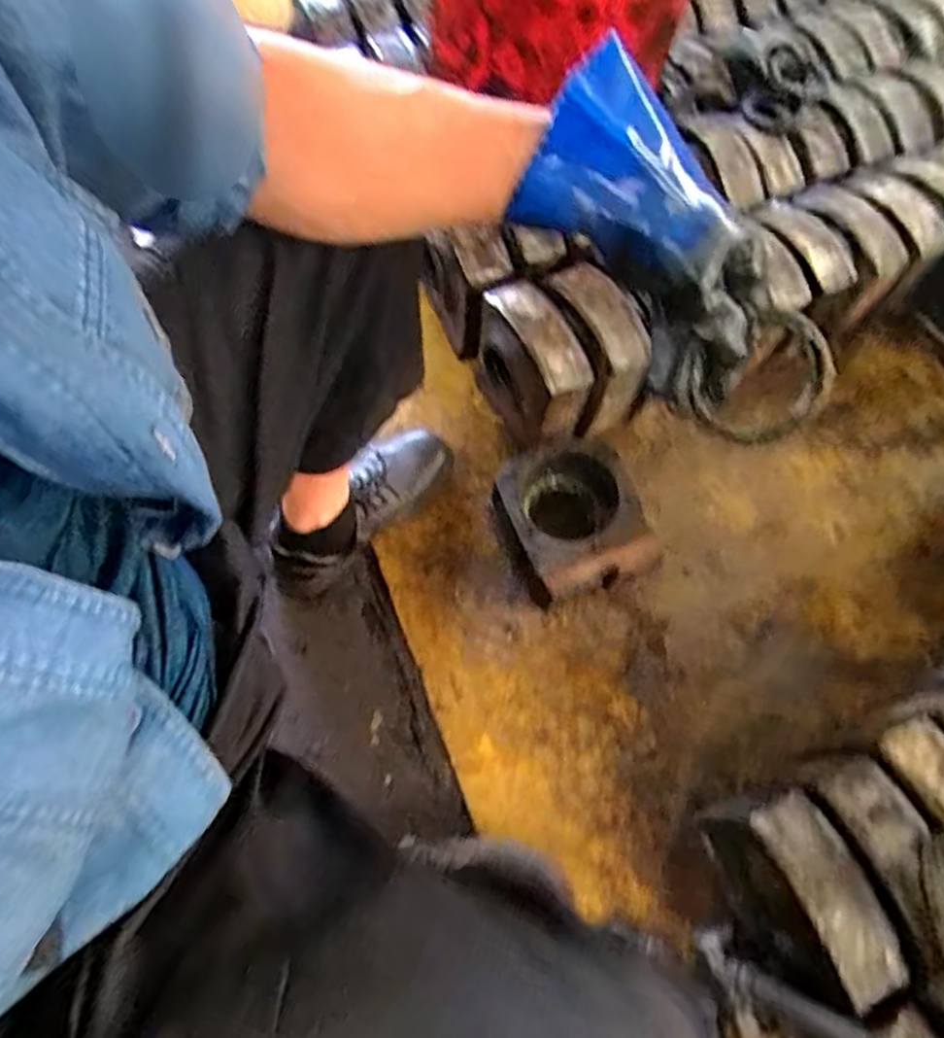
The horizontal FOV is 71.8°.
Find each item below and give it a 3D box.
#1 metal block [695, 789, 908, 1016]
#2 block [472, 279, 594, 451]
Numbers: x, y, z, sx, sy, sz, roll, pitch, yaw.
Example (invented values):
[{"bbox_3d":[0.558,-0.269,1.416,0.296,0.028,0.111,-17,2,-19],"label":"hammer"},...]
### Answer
[{"bbox_3d":[0.301,0.351,0.637,0.071,0.194,0.174,-20,70,-9],"label":"metal block"},{"bbox_3d":[0.072,-0.185,0.843,0.078,0.185,0.166,-28,72,-12],"label":"block"}]

